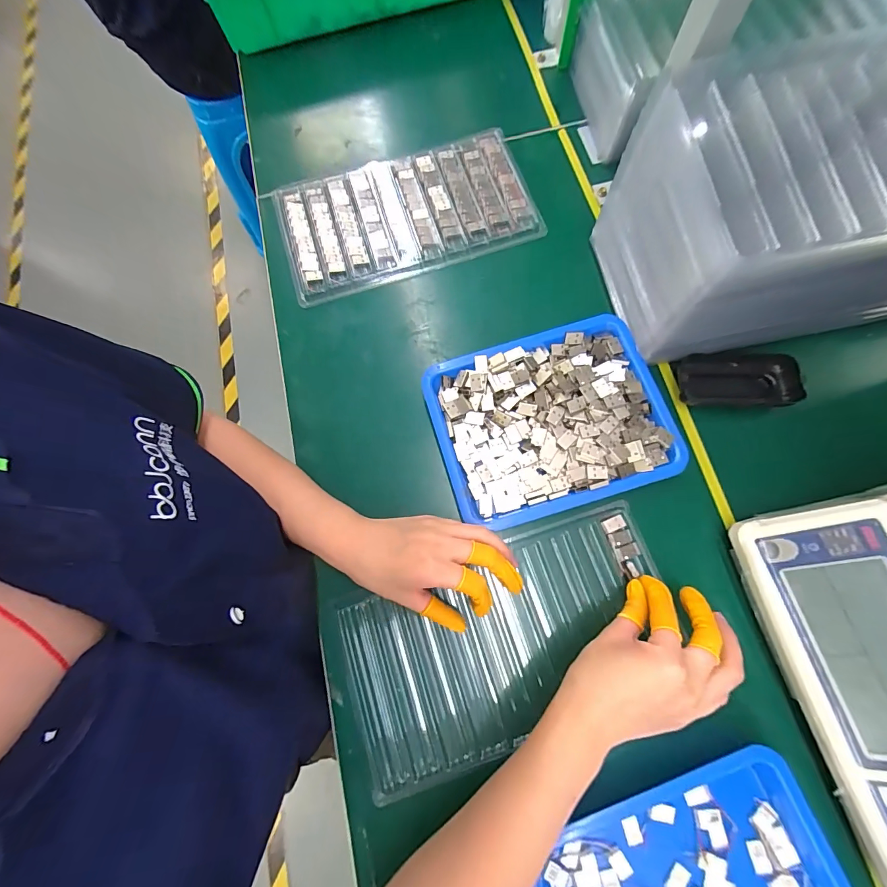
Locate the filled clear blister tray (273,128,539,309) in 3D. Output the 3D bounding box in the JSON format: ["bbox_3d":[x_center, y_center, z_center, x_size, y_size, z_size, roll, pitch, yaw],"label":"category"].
[{"bbox_3d":[-0.046,-0.274,0.458,0.291,0.018,0.164,-16,75,-1],"label":"filled clear blister tray"}]

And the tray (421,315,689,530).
[{"bbox_3d":[0.102,-0.023,0.378,0.219,0.031,0.168,-17,75,-1],"label":"tray"}]

